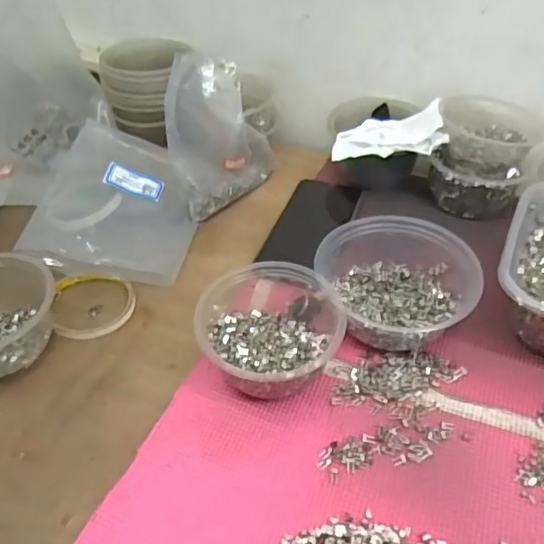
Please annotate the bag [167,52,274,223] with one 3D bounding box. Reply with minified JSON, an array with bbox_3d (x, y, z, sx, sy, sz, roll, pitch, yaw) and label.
[{"bbox_3d":[-0.060,-0.160,0.635,0.130,0.166,0.037,-34,38,-27],"label":"bag"}]

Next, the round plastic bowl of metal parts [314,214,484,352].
[{"bbox_3d":[0.104,0.005,0.506,0.118,0.069,0.138,-23,48,-18],"label":"round plastic bowl of metal parts"}]

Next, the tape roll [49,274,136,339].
[{"bbox_3d":[-0.171,0.026,0.549,0.076,0.011,0.081,-2,45,2],"label":"tape roll"}]

